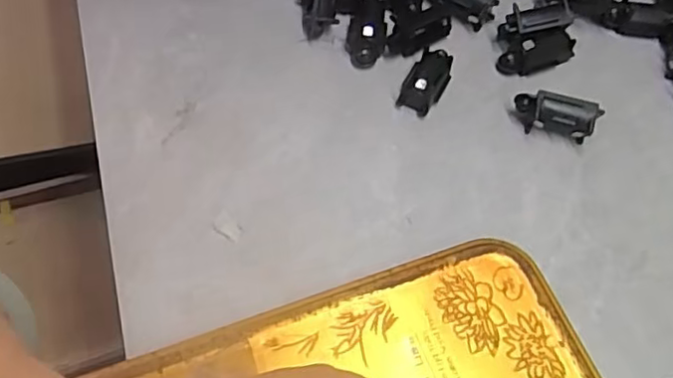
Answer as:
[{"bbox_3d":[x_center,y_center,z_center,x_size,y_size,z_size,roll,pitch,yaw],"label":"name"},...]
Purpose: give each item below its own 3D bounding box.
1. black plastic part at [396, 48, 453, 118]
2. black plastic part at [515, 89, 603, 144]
[{"bbox_3d":[0.041,-0.048,0.287,0.015,0.014,0.028,28,63,12],"label":"black plastic part"},{"bbox_3d":[0.095,-0.032,0.278,0.034,0.018,0.009,13,61,4],"label":"black plastic part"}]

